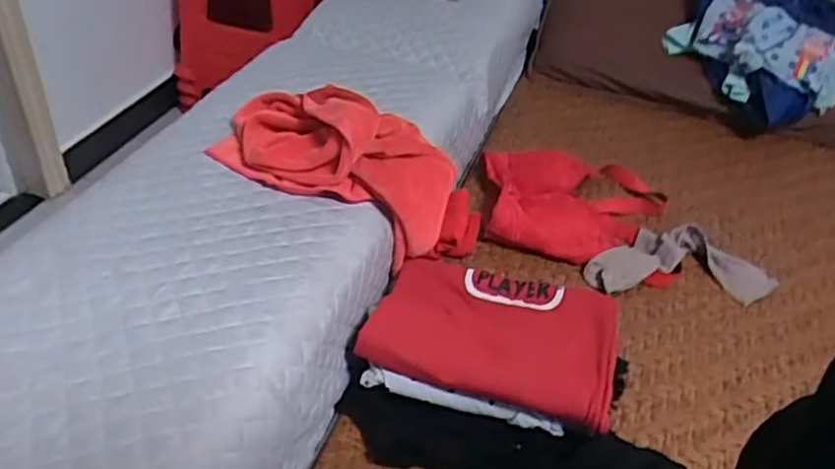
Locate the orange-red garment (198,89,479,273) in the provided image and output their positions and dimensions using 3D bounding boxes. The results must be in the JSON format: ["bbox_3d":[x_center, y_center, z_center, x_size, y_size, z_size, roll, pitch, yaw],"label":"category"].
[{"bbox_3d":[-0.075,-0.081,0.760,0.281,0.118,0.133,22,43,1],"label":"orange-red garment"}]

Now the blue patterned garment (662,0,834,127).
[{"bbox_3d":[0.608,-0.340,1.241,0.308,0.146,0.207,28,43,24],"label":"blue patterned garment"}]

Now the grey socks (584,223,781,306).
[{"bbox_3d":[0.350,0.033,0.926,0.249,0.026,0.122,5,39,-2],"label":"grey socks"}]

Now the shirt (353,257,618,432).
[{"bbox_3d":[0.079,0.091,0.703,0.241,0.033,0.169,15,39,11],"label":"shirt"}]

